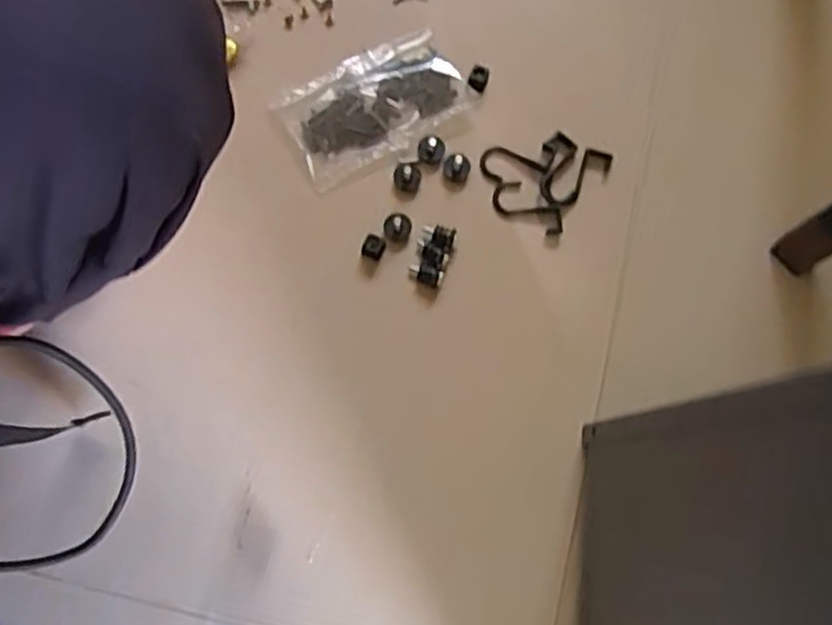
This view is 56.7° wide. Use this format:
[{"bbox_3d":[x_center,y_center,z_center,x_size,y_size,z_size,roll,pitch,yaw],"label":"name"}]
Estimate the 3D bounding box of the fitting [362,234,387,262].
[{"bbox_3d":[-0.032,-0.048,0.574,0.016,0.006,0.017,24,80,4],"label":"fitting"}]

